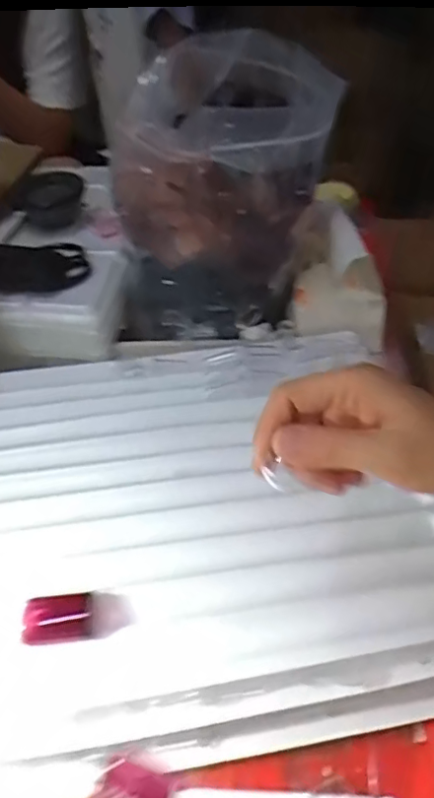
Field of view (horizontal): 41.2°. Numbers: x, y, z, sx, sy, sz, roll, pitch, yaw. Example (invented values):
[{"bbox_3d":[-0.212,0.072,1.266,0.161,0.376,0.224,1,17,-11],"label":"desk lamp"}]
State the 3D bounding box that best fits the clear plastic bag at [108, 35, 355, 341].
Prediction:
[{"bbox_3d":[-0.002,-0.193,0.556,0.188,0.237,0.160,-1,41,1],"label":"clear plastic bag"}]

